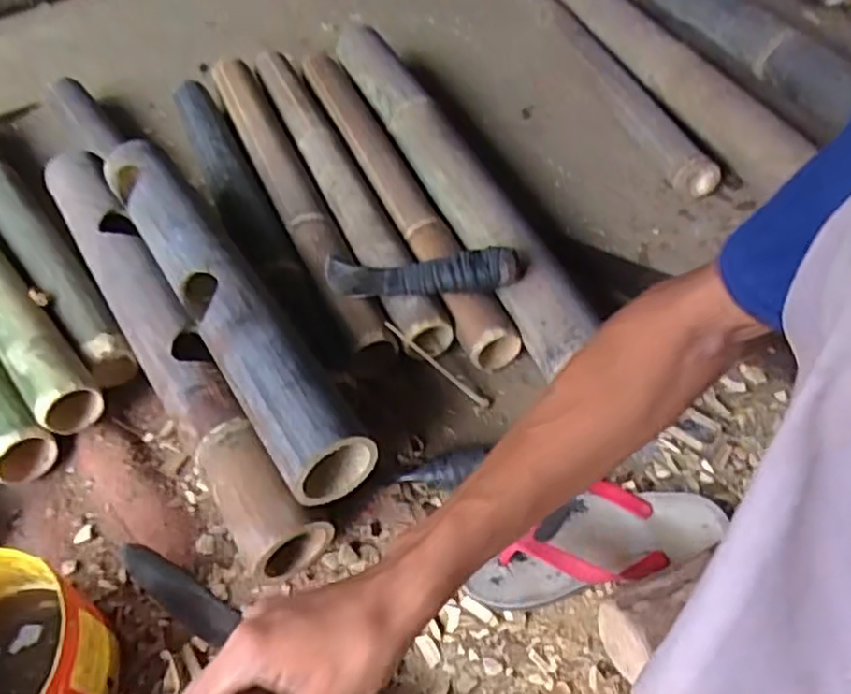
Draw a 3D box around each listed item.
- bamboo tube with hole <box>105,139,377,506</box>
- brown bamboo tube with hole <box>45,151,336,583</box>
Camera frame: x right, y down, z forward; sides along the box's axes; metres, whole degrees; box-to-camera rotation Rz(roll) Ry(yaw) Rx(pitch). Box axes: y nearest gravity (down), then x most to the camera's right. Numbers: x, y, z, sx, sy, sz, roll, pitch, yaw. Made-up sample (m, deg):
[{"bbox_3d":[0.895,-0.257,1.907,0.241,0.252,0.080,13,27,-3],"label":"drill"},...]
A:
[{"bbox_3d":[-0.201,-0.056,0.680,0.079,0.073,0.485,-27,53,-19],"label":"bamboo tube with hole"},{"bbox_3d":[-0.278,-0.020,0.728,0.071,0.093,0.605,-29,55,-19],"label":"brown bamboo tube with hole"}]

